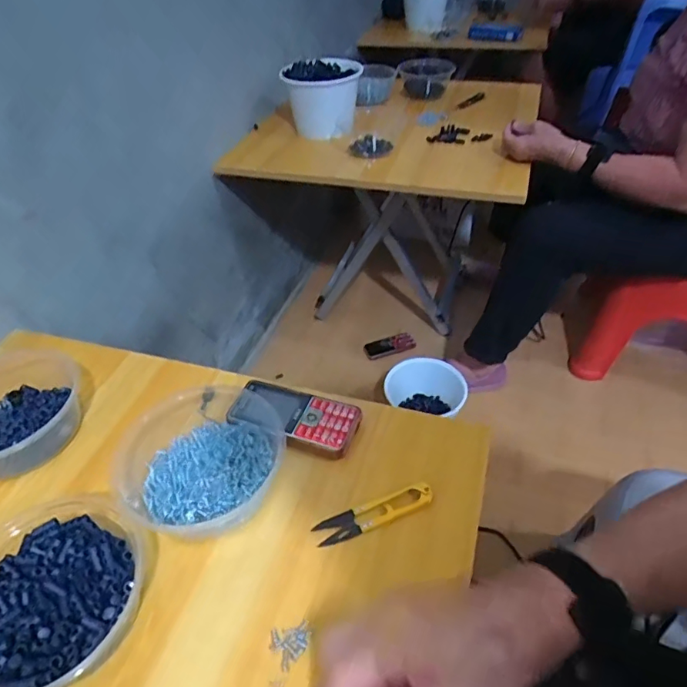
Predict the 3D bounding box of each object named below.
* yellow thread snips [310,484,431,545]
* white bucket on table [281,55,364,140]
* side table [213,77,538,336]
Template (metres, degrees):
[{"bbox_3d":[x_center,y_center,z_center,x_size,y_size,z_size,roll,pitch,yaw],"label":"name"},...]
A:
[{"bbox_3d":[0.028,0.145,0.435,0.105,0.009,0.025,-17,44,-14],"label":"yellow thread snips"},{"bbox_3d":[-0.042,-0.518,1.087,0.157,0.131,0.170,-2,42,2],"label":"white bucket on table"},{"bbox_3d":[0.133,-0.327,1.274,0.552,0.495,0.639,10,44,15],"label":"side table"}]

